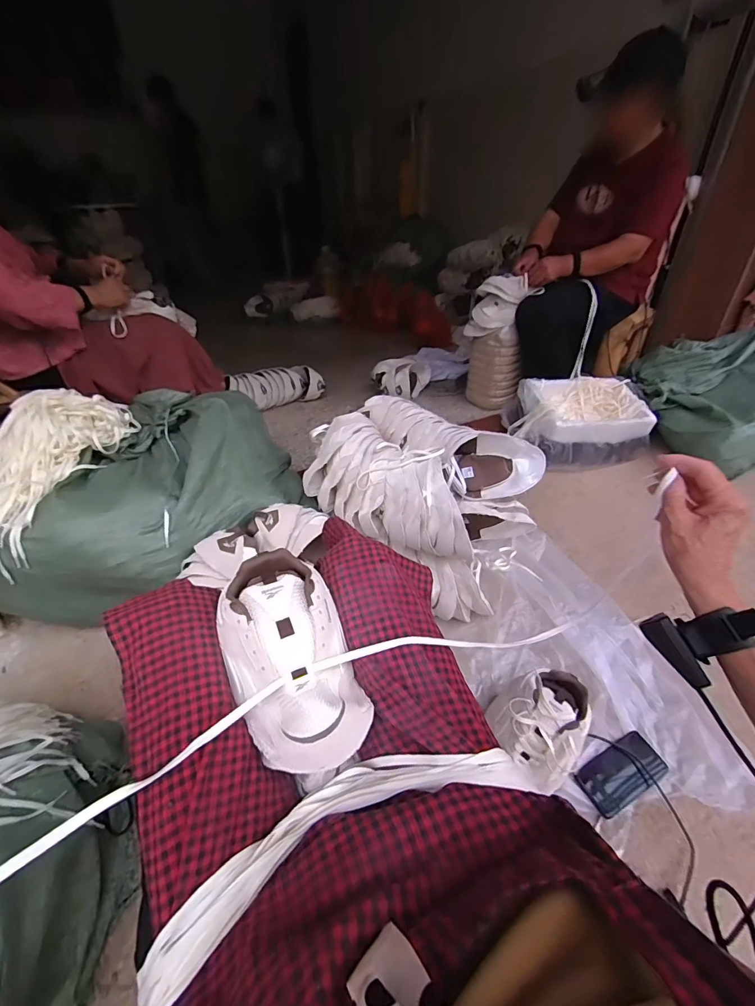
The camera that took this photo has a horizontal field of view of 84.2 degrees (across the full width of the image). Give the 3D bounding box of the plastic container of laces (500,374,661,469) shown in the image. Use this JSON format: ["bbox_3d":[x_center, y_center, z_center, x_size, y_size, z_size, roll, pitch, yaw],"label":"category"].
[{"bbox_3d":[0.658,-0.275,1.385,0.401,0.183,0.300,-10,38,-10],"label":"plastic container of laces"}]

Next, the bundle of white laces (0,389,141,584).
[{"bbox_3d":[-0.684,-0.072,0.843,0.205,0.124,0.413,8,59,12],"label":"bundle of white laces"}]

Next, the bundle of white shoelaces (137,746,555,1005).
[{"bbox_3d":[-0.025,0.289,0.363,0.355,0.048,0.103,-19,41,-22],"label":"bundle of white shoelaces"}]

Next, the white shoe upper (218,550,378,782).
[{"bbox_3d":[-0.097,0.165,0.458,0.123,0.075,0.242,-17,63,-20],"label":"white shoe upper"}]

